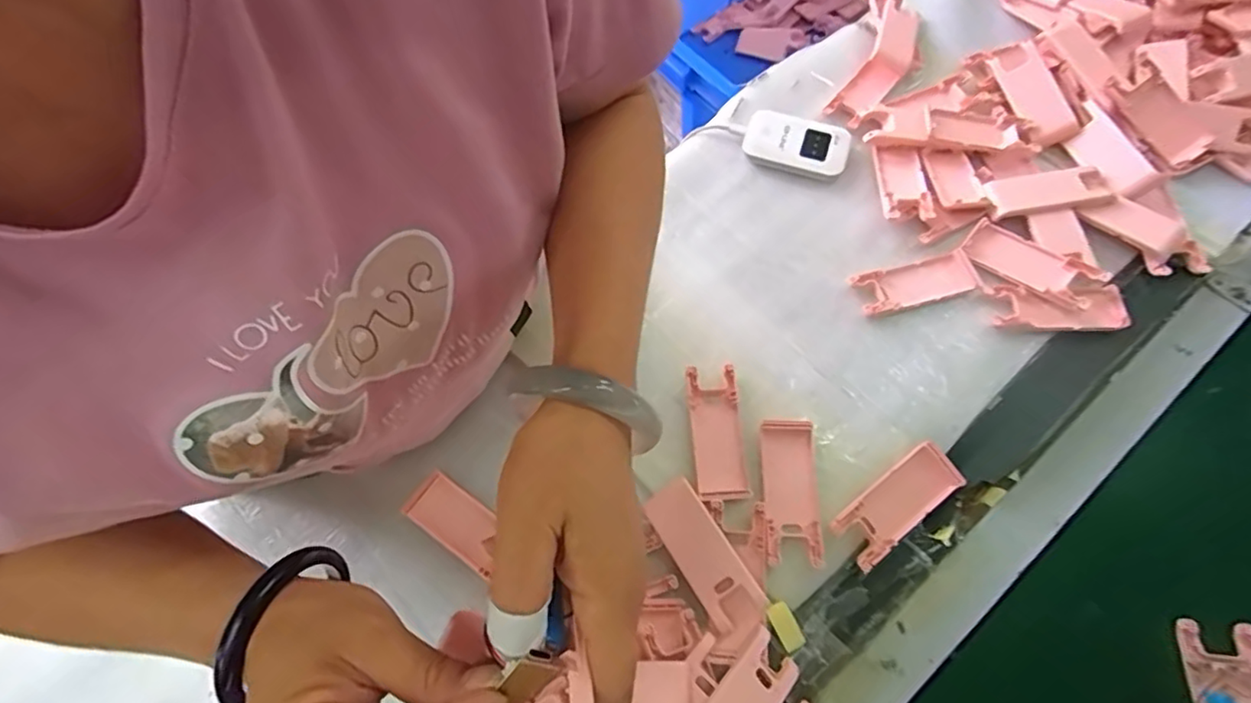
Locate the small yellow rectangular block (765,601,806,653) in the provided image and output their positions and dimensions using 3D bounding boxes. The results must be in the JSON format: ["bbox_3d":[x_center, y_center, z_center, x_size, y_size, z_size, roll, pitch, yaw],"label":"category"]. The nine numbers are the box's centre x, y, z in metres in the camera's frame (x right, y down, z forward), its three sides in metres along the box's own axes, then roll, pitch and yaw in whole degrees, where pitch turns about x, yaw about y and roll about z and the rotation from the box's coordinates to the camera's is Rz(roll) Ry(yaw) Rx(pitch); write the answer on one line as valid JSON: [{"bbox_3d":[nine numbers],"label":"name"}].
[{"bbox_3d":[0.110,0.188,0.413,0.016,0.004,0.034,-28,90,-10],"label":"small yellow rectangular block"}]

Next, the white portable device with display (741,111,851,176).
[{"bbox_3d":[0.163,-0.199,0.575,0.097,0.012,0.054,19,67,9],"label":"white portable device with display"}]

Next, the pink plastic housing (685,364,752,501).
[{"bbox_3d":[0.070,0.060,0.459,0.037,0.008,0.103,-3,66,0],"label":"pink plastic housing"}]

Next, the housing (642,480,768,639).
[{"bbox_3d":[0.054,0.139,0.419,0.039,0.011,0.101,-31,69,-12],"label":"housing"}]

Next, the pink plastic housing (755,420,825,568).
[{"bbox_3d":[0.117,0.101,0.440,0.045,0.010,0.102,2,66,2],"label":"pink plastic housing"}]

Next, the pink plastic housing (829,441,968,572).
[{"bbox_3d":[0.196,0.110,0.436,0.102,0.018,0.039,-34,69,-13],"label":"pink plastic housing"}]

